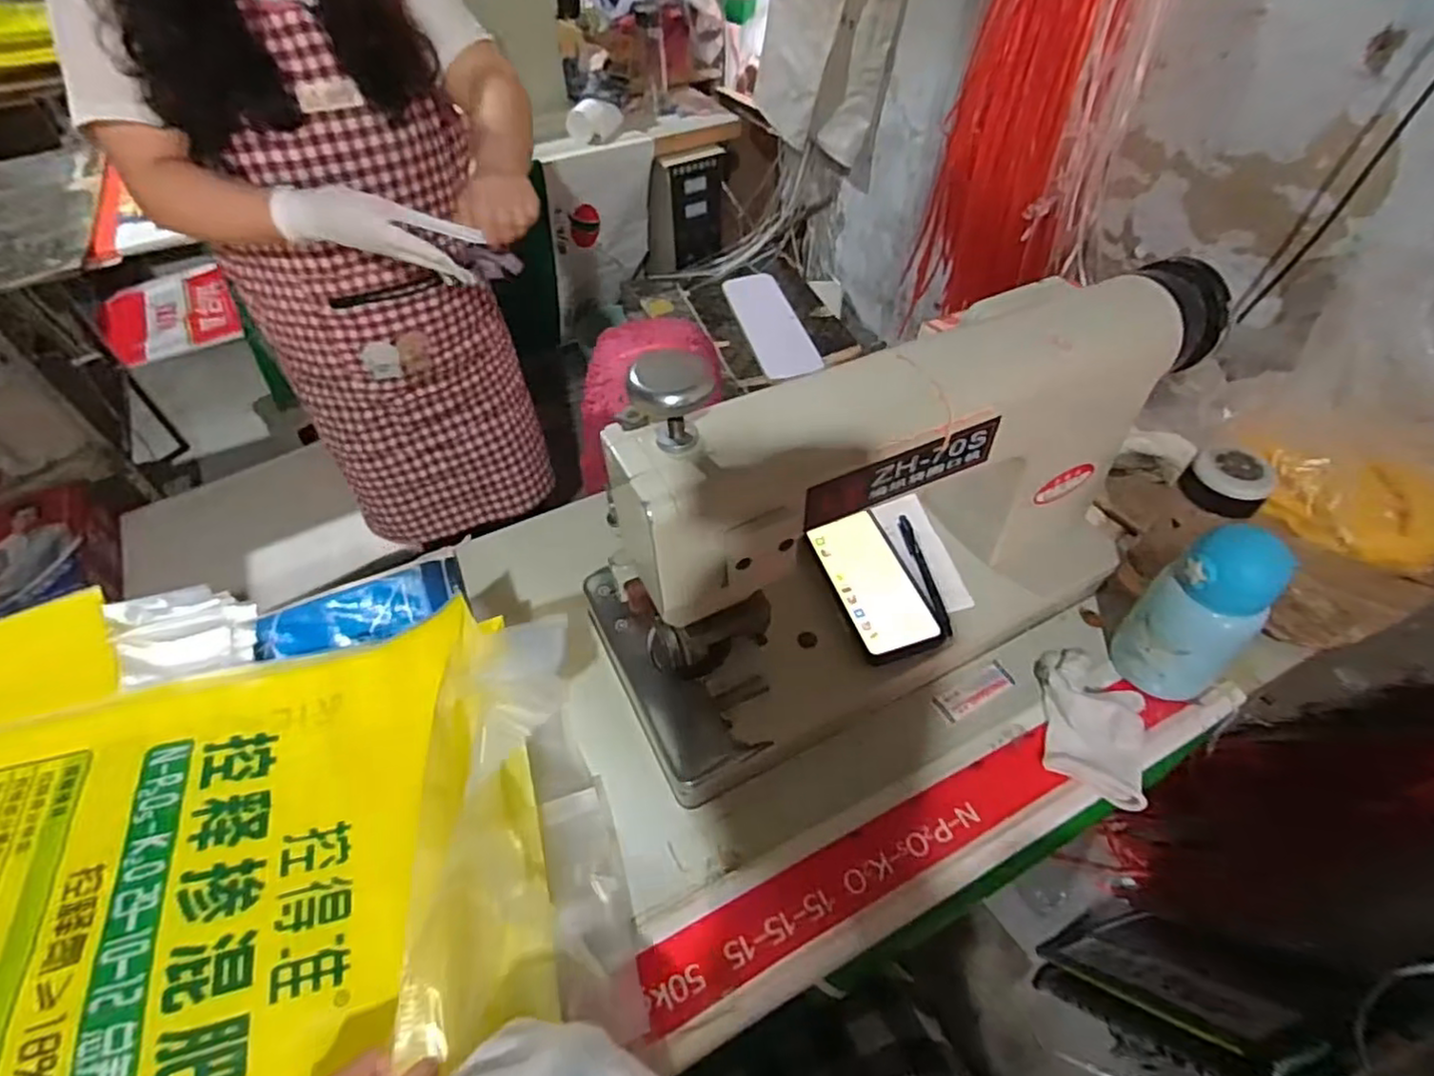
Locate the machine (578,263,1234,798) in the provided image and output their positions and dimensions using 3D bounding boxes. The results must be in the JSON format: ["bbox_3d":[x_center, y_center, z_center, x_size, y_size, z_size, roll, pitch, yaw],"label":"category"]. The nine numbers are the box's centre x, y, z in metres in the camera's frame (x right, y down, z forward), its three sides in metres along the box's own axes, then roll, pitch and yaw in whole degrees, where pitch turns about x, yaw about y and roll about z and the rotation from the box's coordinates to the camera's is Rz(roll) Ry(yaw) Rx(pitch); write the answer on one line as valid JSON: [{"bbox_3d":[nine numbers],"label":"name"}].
[{"bbox_3d":[0.172,-0.025,0.567,0.536,0.311,0.235,-21,52,-15],"label":"machine"}]

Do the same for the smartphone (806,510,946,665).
[{"bbox_3d":[0.149,0.042,0.645,0.083,0.012,0.157,-15,51,-10],"label":"smartphone"}]

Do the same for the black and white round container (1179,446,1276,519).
[{"bbox_3d":[0.444,-0.047,0.585,0.051,0.039,0.060,-8,50,-5],"label":"black and white round container"}]

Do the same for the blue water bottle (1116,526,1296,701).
[{"bbox_3d":[0.414,0.064,0.571,0.069,0.180,0.084,-30,55,-21],"label":"blue water bottle"}]

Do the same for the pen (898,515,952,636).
[{"bbox_3d":[0.203,0.033,0.656,0.015,0.008,0.141,-7,50,-4],"label":"pen"}]

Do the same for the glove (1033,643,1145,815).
[{"bbox_3d":[0.334,0.162,0.600,0.087,0.042,0.142,14,52,14],"label":"glove"}]

